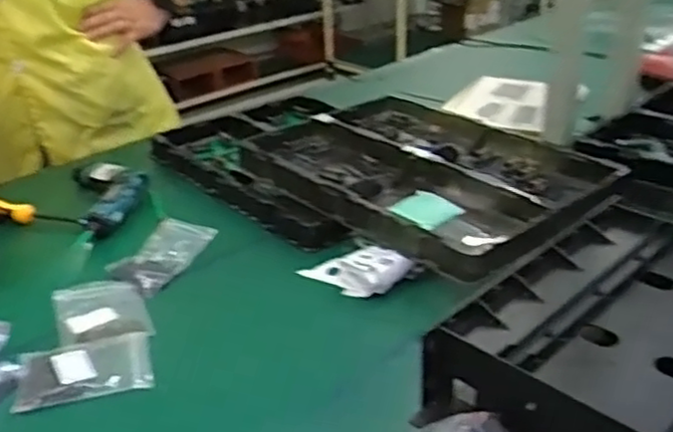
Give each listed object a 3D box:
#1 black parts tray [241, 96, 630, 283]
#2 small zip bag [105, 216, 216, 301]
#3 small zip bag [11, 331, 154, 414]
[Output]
[{"bbox_3d":[0.137,-0.067,1.084,0.372,0.053,0.555,-24,34,-36],"label":"black parts tray"},{"bbox_3d":[-0.230,0.050,0.958,0.095,0.034,0.131,19,34,35],"label":"small zip bag"},{"bbox_3d":[-0.264,0.158,0.757,0.131,0.014,0.098,-9,28,-13],"label":"small zip bag"}]

